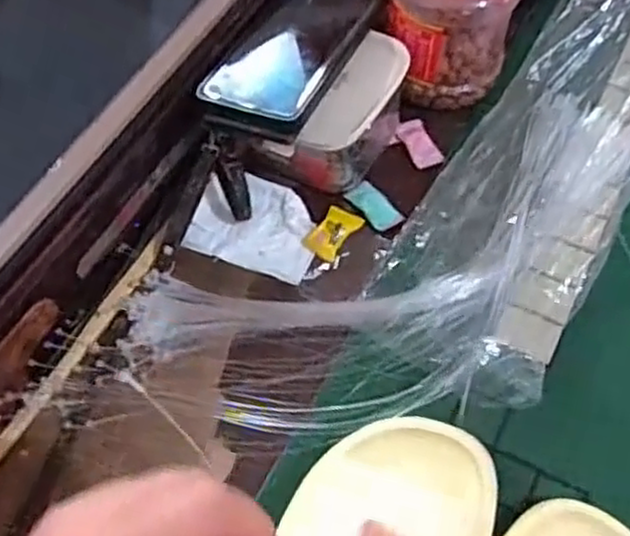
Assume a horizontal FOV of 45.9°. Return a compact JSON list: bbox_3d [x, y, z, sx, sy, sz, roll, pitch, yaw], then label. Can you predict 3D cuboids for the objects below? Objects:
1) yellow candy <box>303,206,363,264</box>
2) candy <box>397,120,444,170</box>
[{"bbox_3d":[0.013,-0.027,0.516,0.028,0.008,0.043,31,65,19],"label":"yellow candy"},{"bbox_3d":[0.078,-0.095,0.562,0.022,0.008,0.047,-20,61,-9],"label":"candy"}]

